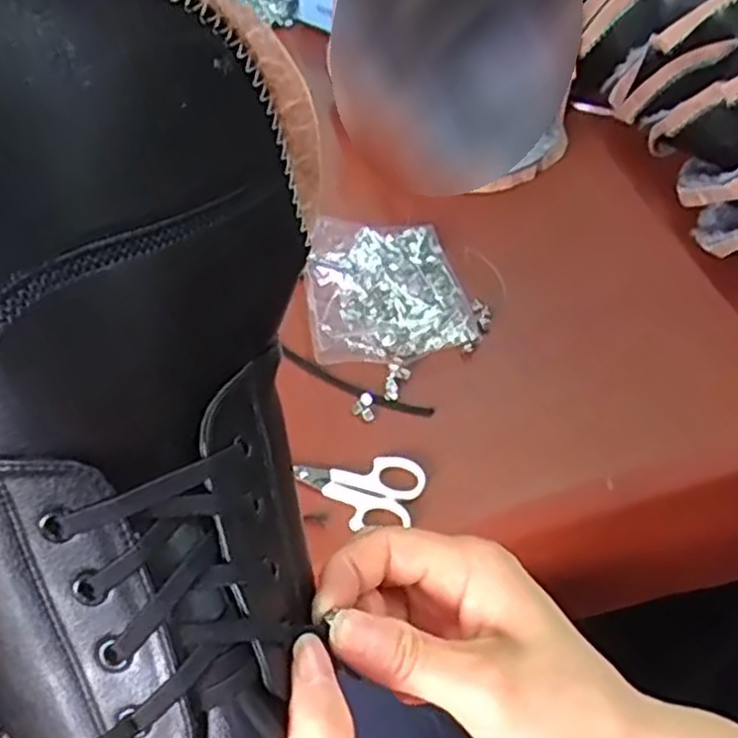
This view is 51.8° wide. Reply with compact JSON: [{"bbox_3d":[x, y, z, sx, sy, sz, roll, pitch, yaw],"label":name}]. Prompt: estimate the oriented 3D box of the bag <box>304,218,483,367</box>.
[{"bbox_3d":[0.011,-0.069,0.603,0.126,0.034,0.139,-10,52,-8],"label":"bag"}]

